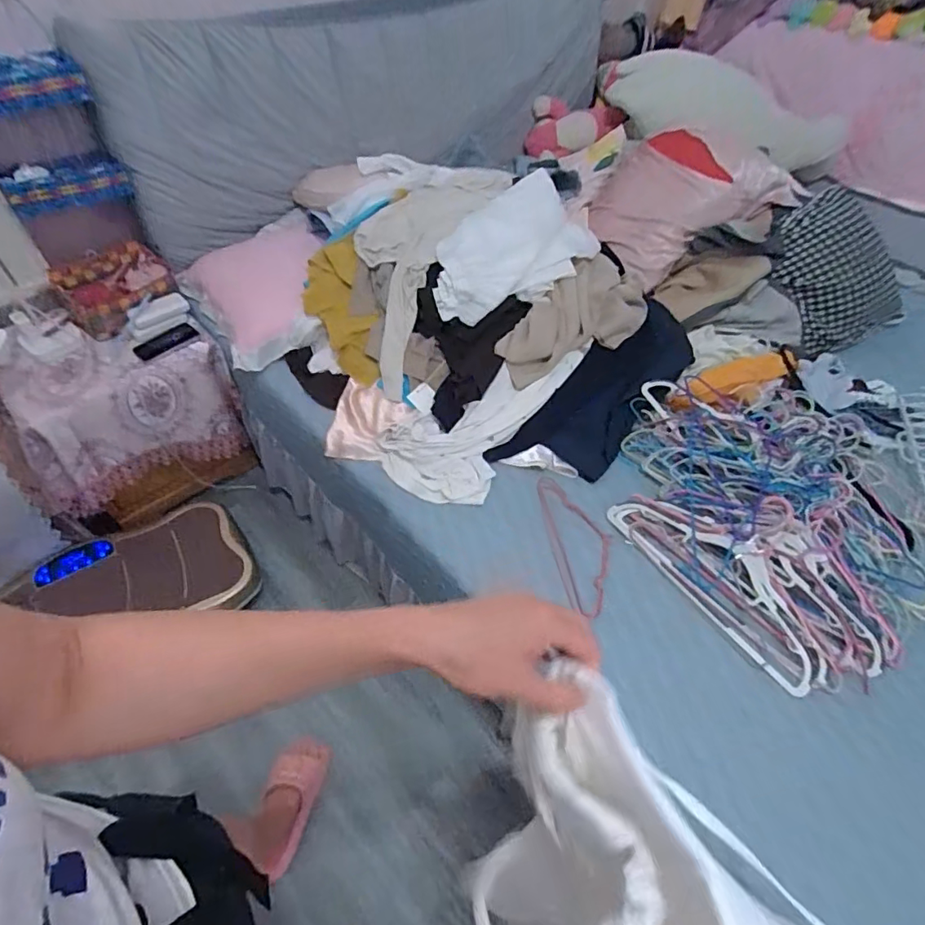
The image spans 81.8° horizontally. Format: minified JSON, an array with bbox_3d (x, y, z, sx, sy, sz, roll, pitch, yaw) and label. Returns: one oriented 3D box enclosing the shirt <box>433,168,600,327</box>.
[{"bbox_3d":[0.093,-0.469,1.187,0.387,0.050,0.240,-33,85,1],"label":"shirt"}]

